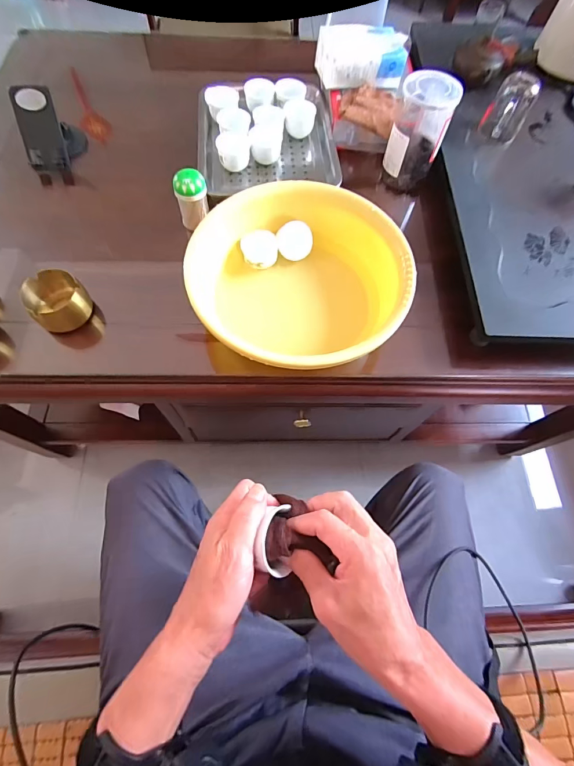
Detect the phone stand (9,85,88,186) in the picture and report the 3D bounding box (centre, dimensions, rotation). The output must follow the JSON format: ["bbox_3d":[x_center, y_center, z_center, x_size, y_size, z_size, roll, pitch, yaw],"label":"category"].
[{"bbox_3d":[-0.405,-0.424,0.628,0.065,0.115,0.106,7,67,0],"label":"phone stand"}]

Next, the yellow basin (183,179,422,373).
[{"bbox_3d":[0.016,-0.135,0.528,0.280,0.113,0.276,1,67,-2],"label":"yellow basin"}]

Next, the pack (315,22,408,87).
[{"bbox_3d":[0.129,-0.573,0.654,0.151,0.051,0.097,3,67,-1],"label":"pack"}]

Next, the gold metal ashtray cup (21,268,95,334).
[{"bbox_3d":[-0.321,-0.116,0.520,0.075,0.057,0.064,-38,74,-17],"label":"gold metal ashtray cup"}]

